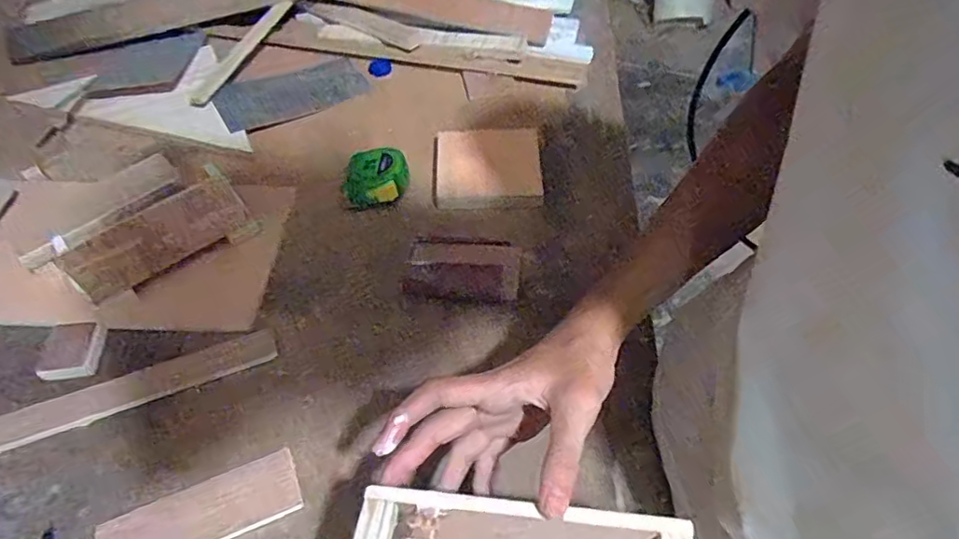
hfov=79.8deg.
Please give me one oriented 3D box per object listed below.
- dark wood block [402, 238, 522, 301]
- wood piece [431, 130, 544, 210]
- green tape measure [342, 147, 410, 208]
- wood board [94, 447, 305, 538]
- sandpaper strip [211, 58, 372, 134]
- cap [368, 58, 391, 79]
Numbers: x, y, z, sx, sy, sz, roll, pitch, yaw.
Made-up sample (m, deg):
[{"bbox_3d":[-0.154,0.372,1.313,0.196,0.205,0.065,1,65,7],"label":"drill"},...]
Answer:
[{"bbox_3d":[-0.016,0.000,0.563,0.109,0.013,0.066,2,55,3],"label":"dark wood block"},{"bbox_3d":[0.009,-0.116,0.651,0.117,0.018,0.125,-3,54,0],"label":"wood piece"},{"bbox_3d":[-0.114,-0.101,0.633,0.070,0.035,0.059,-14,55,-8],"label":"green tape measure"},{"bbox_3d":[-0.212,0.188,0.438,0.144,0.008,0.052,-21,56,-12],"label":"wood board"},{"bbox_3d":[-0.252,-0.238,0.770,0.192,0.012,0.076,-28,73,-21],"label":"sandpaper strip"},{"bbox_3d":[-0.138,-0.280,0.796,0.031,0.011,0.030,-1,55,1],"label":"cap"}]

